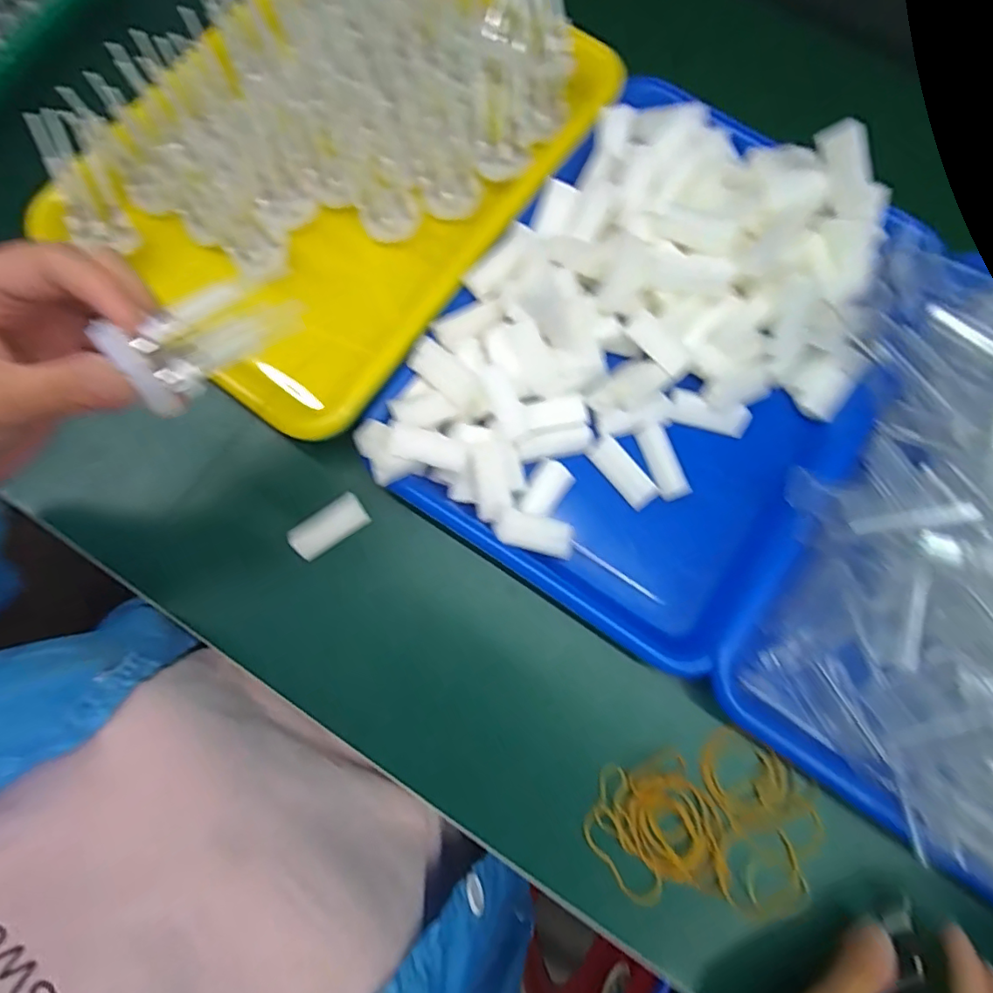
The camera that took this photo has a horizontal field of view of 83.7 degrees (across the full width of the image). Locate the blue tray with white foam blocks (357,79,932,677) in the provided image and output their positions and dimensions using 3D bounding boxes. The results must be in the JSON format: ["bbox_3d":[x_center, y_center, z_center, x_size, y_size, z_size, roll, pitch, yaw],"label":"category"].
[{"bbox_3d":[0.100,-0.085,0.337,0.246,0.064,0.316,35,80,6],"label":"blue tray with white foam blocks"}]

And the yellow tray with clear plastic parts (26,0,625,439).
[{"bbox_3d":[-0.103,-0.230,0.353,0.252,0.076,0.326,35,80,7],"label":"yellow tray with clear plastic parts"}]

